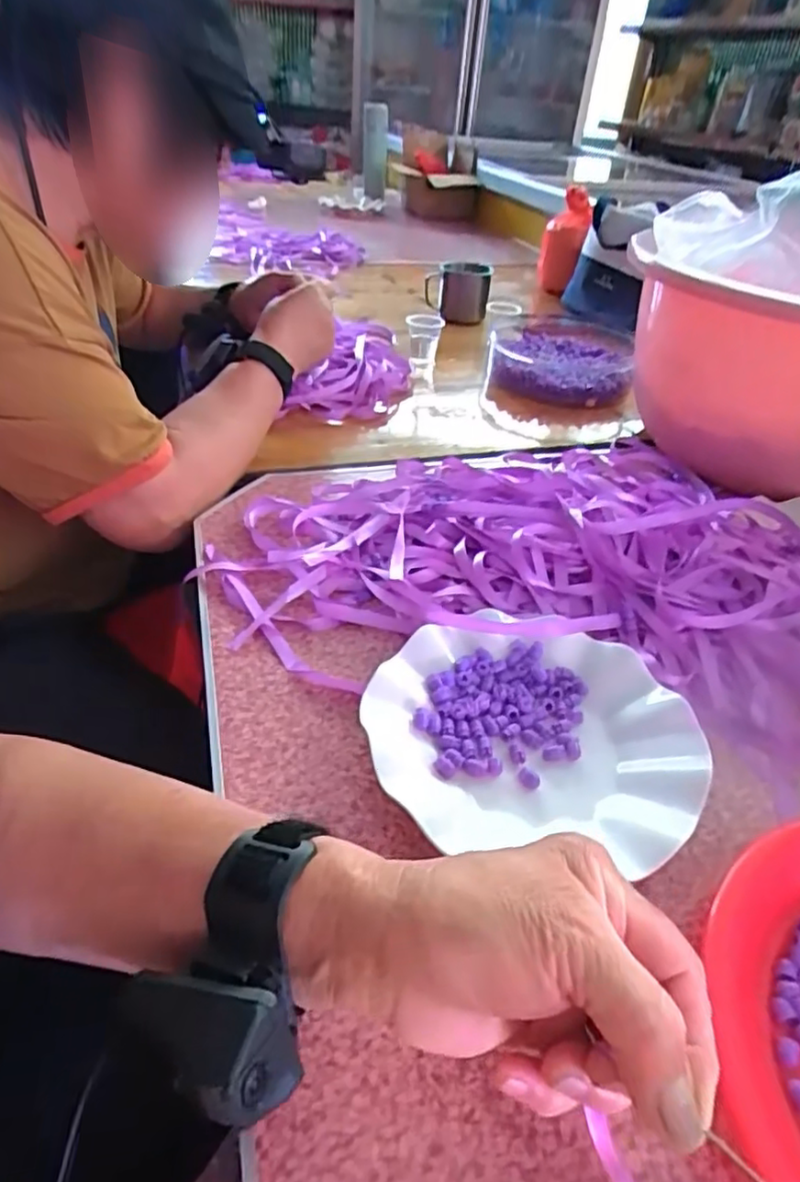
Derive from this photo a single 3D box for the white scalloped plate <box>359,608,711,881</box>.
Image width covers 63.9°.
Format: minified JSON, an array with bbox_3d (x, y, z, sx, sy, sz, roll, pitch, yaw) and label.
[{"bbox_3d":[0.075,0.077,0.370,0.181,0.023,0.154,9,40,9],"label":"white scalloped plate"}]

